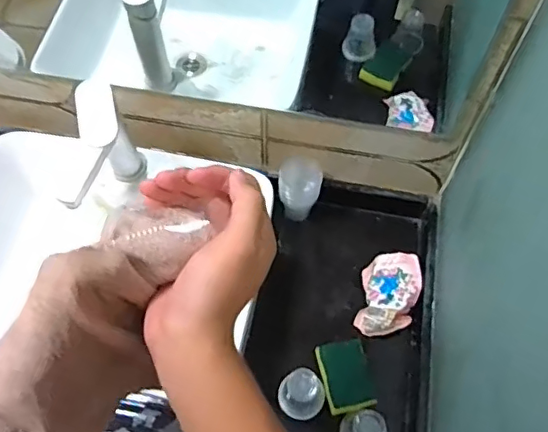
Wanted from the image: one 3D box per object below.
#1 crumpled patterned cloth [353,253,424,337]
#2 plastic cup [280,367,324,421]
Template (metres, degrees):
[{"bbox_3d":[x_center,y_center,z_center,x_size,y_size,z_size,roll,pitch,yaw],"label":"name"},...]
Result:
[{"bbox_3d":[0.185,0.122,0.880,0.087,0.052,0.130,12,63,5],"label":"crumpled patterned cloth"},{"bbox_3d":[0.039,0.255,0.795,0.065,0.098,0.054,21,65,10],"label":"plastic cup"}]

